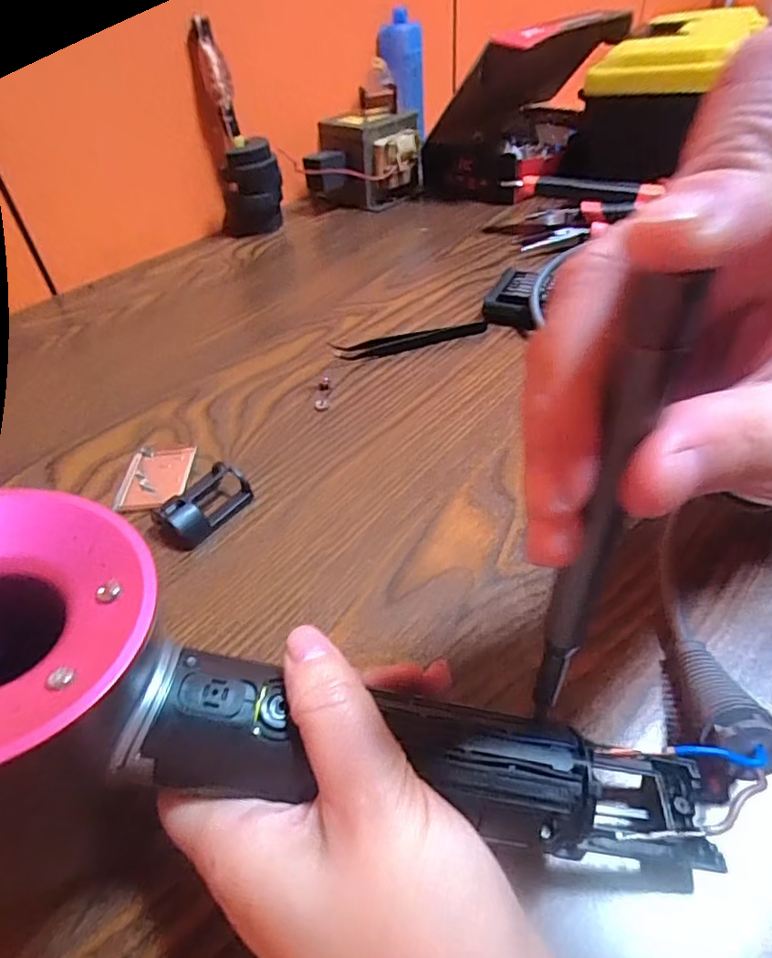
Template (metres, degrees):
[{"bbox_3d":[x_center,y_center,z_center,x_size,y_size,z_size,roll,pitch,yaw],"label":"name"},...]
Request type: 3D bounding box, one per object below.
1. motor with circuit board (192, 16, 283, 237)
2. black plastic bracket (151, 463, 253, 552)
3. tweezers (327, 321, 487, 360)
[{"bbox_3d":[-0.142,-0.332,0.542,0.058,0.166,0.068,-13,44,-9],"label":"motor with circuit board"},{"bbox_3d":[-0.096,0.012,0.286,0.031,0.017,0.048,25,50,27],"label":"black plastic bracket"},{"bbox_3d":[0.019,-0.099,0.403,0.111,0.009,0.019,-9,44,-5],"label":"tweezers"}]

